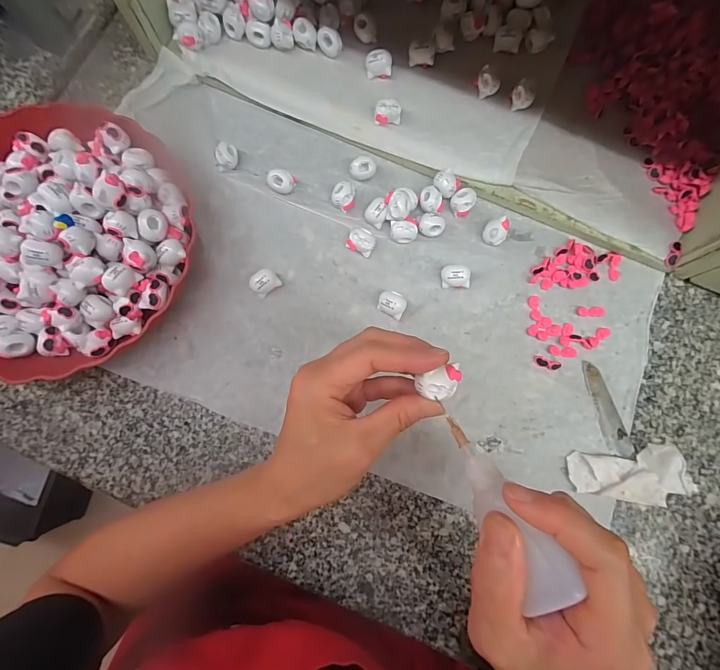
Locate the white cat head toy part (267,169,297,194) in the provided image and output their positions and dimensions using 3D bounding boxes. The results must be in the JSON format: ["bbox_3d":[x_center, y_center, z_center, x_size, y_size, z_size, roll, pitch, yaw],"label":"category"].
[{"bbox_3d":[-0.076,-0.150,0.359,0.027,0.019,0.019,-20,81,-4],"label":"white cat head toy part"}]

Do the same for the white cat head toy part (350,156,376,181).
[{"bbox_3d":[0.003,-0.163,0.363,0.025,0.019,0.017,-4,81,-1],"label":"white cat head toy part"}]

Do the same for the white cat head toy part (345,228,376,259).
[{"bbox_3d":[0.001,-0.089,0.349,0.025,0.019,0.021,20,81,3],"label":"white cat head toy part"}]

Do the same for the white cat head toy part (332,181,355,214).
[{"bbox_3d":[-0.015,-0.134,0.357,0.021,0.019,0.021,0,81,-1],"label":"white cat head toy part"}]

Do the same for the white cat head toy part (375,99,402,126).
[{"bbox_3d":[0.028,-0.215,0.353,0.027,0.017,0.014,3,81,0],"label":"white cat head toy part"}]

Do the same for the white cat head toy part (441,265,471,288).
[{"bbox_3d":[0.090,-0.054,0.343,0.026,0.019,0.019,2,81,0],"label":"white cat head toy part"}]

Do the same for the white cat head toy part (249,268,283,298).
[{"bbox_3d":[-0.089,-0.049,0.341,0.025,0.019,0.019,-37,83,-6],"label":"white cat head toy part"}]

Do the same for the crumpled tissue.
[{"bbox_3d":[0.232,0.122,0.313,0.093,0.024,0.046,-6,81,-2],"label":"crumpled tissue"}]

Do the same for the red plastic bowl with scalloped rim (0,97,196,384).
[{"bbox_3d":[-0.271,-0.088,0.317,0.242,0.070,0.234,-34,83,-6],"label":"red plastic bowl with scalloped rim"}]

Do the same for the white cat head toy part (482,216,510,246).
[{"bbox_3d":[0.130,-0.098,0.352,0.022,0.020,0.026,41,82,6],"label":"white cat head toy part"}]

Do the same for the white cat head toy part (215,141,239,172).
[{"bbox_3d":[-0.132,-0.176,0.361,0.023,0.017,0.021,0,81,-1],"label":"white cat head toy part"}]

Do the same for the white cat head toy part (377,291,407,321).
[{"bbox_3d":[0.030,-0.029,0.339,0.025,0.019,0.022,21,81,3],"label":"white cat head toy part"}]

